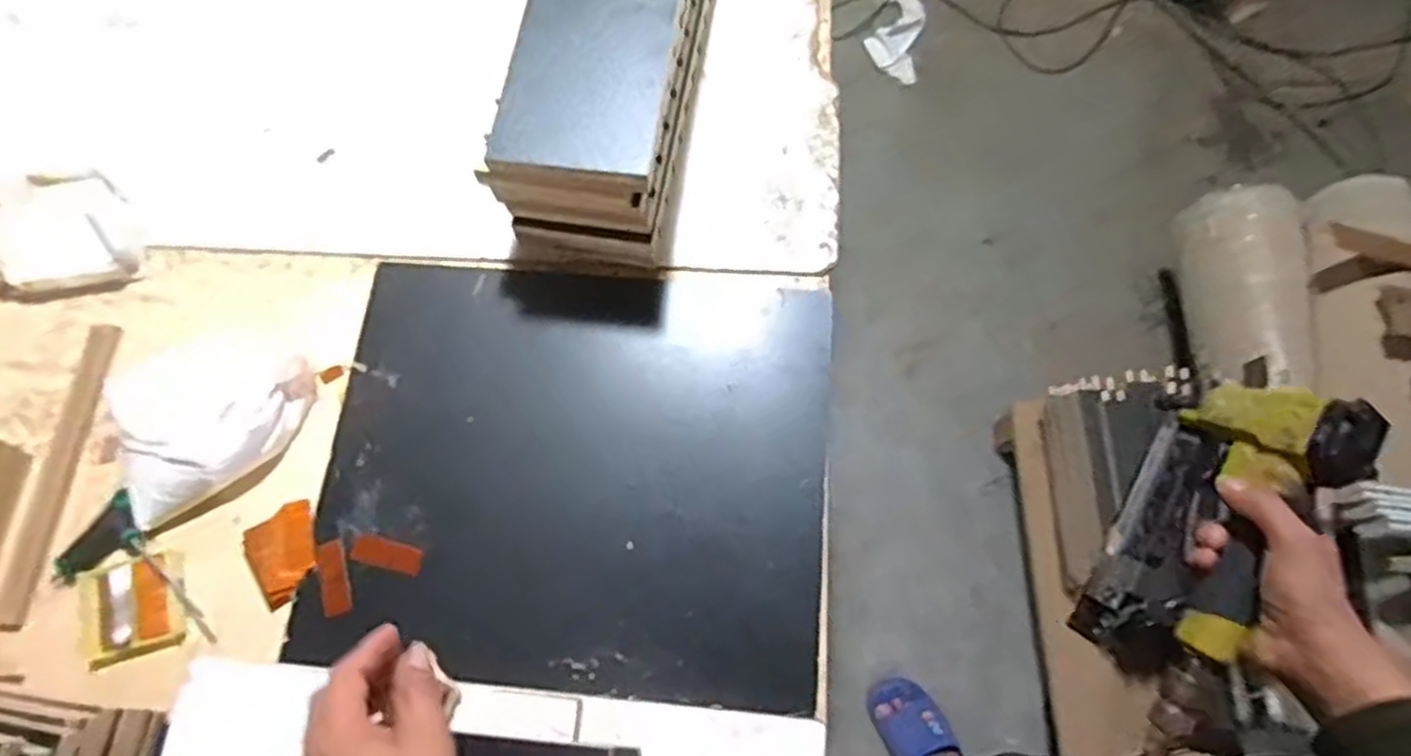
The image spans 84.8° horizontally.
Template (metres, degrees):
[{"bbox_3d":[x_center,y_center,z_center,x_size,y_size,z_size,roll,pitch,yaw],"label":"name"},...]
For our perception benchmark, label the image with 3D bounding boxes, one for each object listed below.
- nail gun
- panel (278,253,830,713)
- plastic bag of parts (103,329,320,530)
[{"bbox_3d":[0.324,0.094,0.501,0.070,0.161,0.178,32,74,11],"label":"nail gun"},{"bbox_3d":[-0.096,0.065,0.584,0.370,0.019,0.322,2,71,1],"label":"panel"},{"bbox_3d":[-0.374,0.024,0.585,0.146,0.042,0.133,-22,72,-7],"label":"plastic bag of parts"}]

